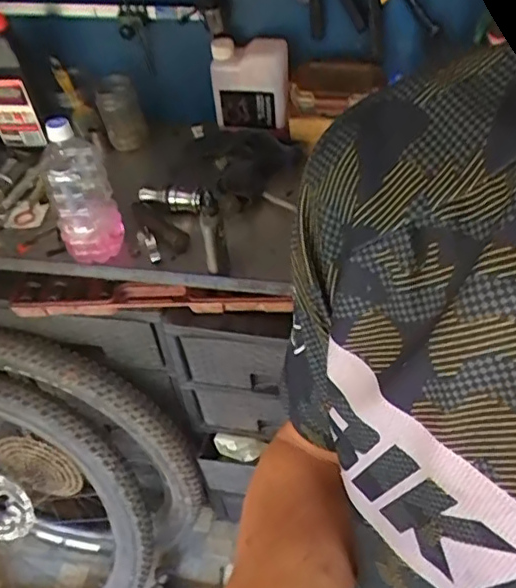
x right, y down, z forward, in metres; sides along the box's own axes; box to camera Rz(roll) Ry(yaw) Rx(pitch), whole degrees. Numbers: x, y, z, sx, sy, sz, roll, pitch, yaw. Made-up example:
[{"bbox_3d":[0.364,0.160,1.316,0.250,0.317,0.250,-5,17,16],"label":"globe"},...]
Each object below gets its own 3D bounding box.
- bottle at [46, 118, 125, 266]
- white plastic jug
[{"bbox_3d":[-0.255,-0.151,0.834,0.088,0.201,0.097,-19,48,-11],"label":"bottle"},{"bbox_3d":[-0.011,-0.346,0.985,0.123,0.146,0.057,4,49,9],"label":"white plastic jug"}]

